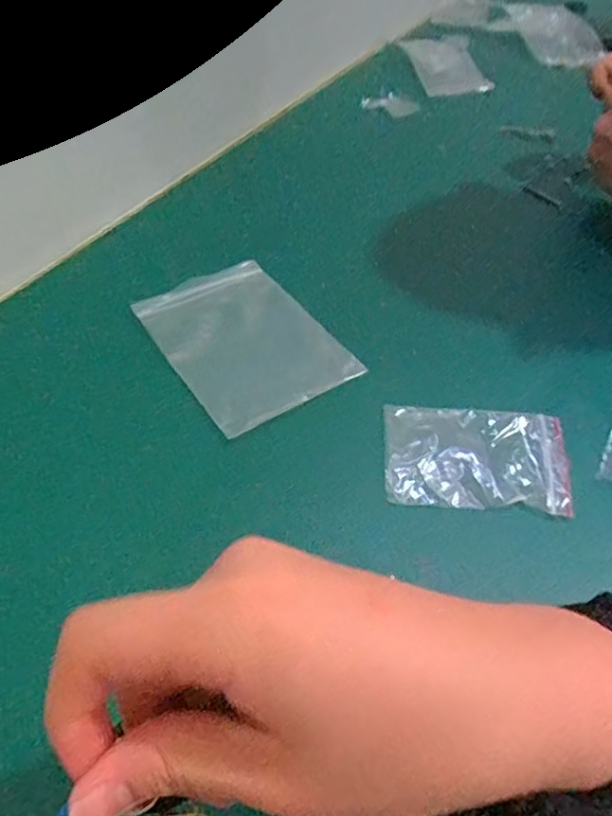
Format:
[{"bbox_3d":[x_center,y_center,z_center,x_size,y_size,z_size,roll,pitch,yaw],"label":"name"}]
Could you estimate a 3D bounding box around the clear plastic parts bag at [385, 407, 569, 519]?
[{"bbox_3d":[0.109,0.030,0.383,0.113,0.010,0.076,4,49,4],"label":"clear plastic parts bag"}]

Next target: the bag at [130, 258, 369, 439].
[{"bbox_3d":[-0.052,-0.059,0.465,0.117,0.010,0.179,-27,54,-21],"label":"bag"}]

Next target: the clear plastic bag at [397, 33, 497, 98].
[{"bbox_3d":[0.183,-0.450,0.767,0.084,0.026,0.172,-7,49,-5],"label":"clear plastic bag"}]

